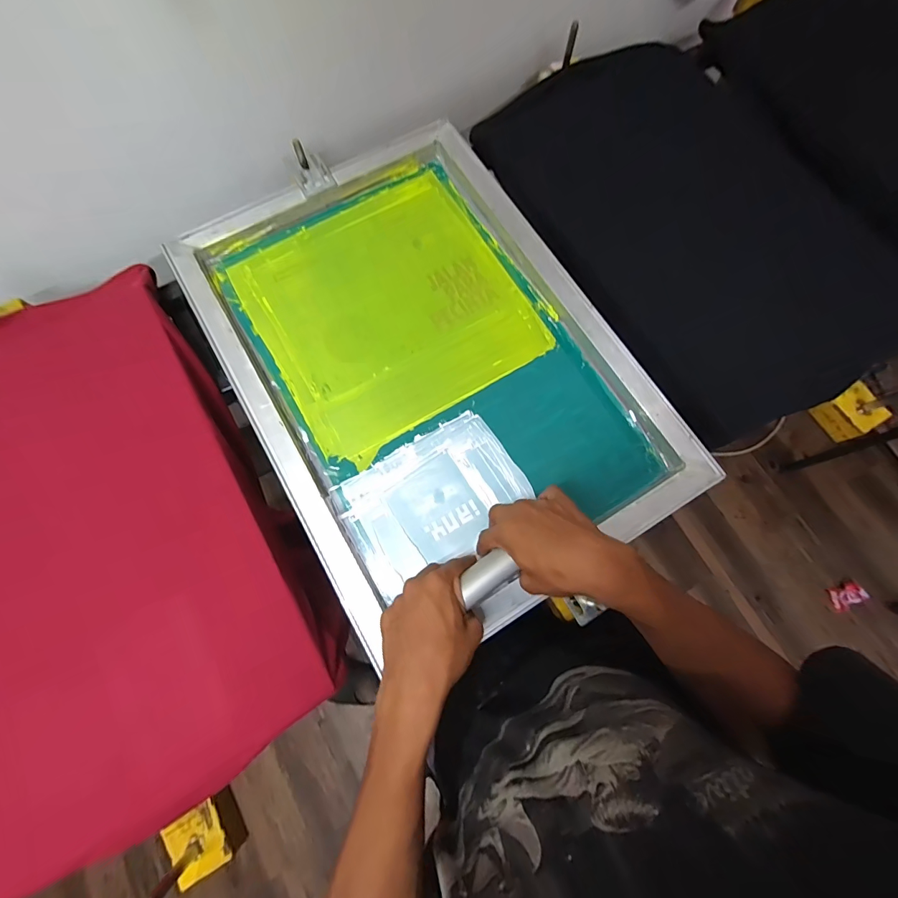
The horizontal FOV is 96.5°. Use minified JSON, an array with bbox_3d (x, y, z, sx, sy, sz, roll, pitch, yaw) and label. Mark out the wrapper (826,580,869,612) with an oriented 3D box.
[{"bbox_3d":[1.274,0.463,1.278,0.117,0.016,0.076,-23,79,-7],"label":"wrapper"}]

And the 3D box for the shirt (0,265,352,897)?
[{"bbox_3d":[-0.452,0.105,0.514,0.411,0.070,0.662,-32,80,-9],"label":"shirt"}]

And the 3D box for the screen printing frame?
[{"bbox_3d":[-0.030,-0.125,0.538,0.467,0.034,0.644,-30,78,-8],"label":"screen printing frame"}]

